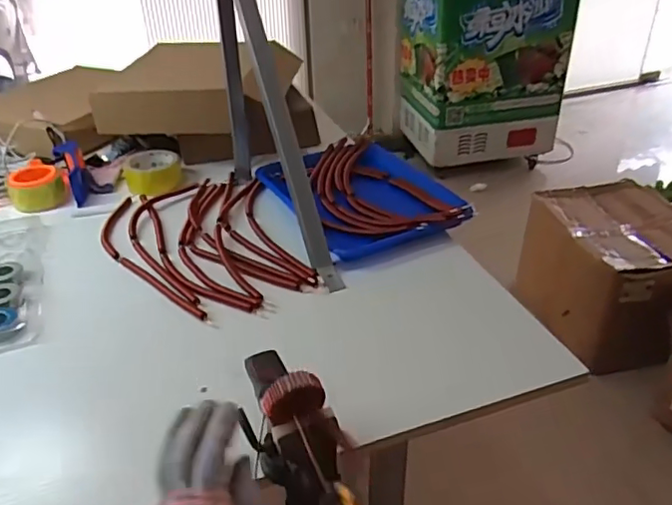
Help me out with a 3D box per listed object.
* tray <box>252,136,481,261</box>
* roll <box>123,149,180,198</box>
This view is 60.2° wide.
[{"bbox_3d":[0.040,-0.094,0.954,0.265,0.052,0.338,-16,36,-22],"label":"tray"},{"bbox_3d":[-0.324,-0.146,1.027,0.096,0.039,0.117,-11,35,-16],"label":"roll"}]

